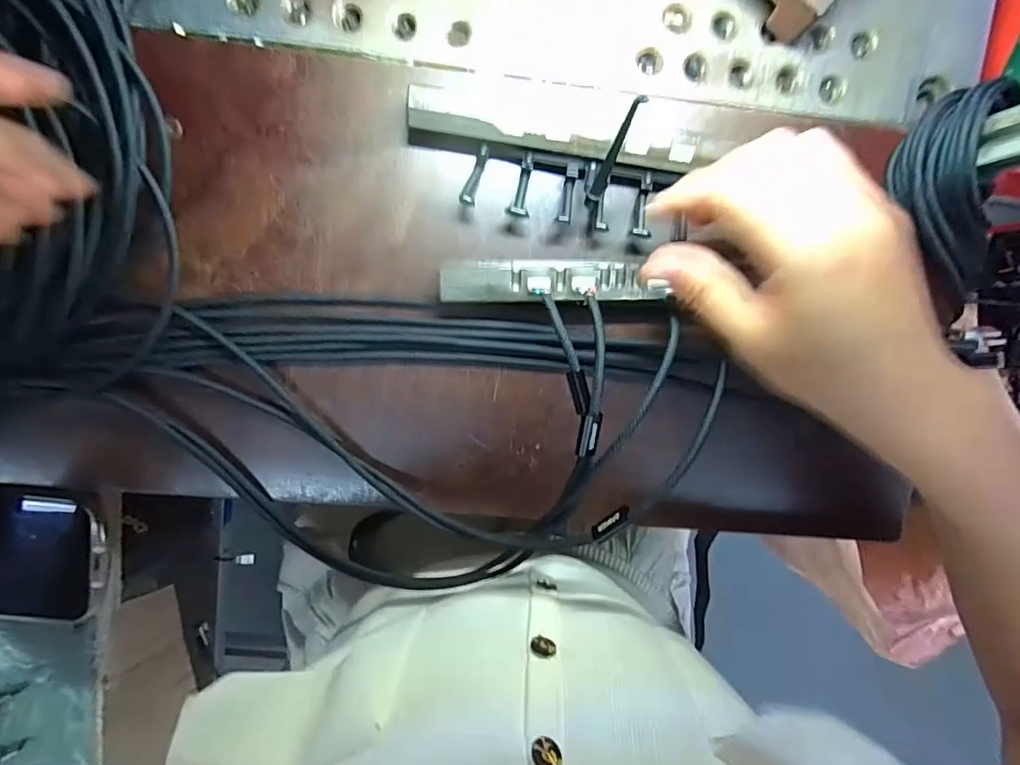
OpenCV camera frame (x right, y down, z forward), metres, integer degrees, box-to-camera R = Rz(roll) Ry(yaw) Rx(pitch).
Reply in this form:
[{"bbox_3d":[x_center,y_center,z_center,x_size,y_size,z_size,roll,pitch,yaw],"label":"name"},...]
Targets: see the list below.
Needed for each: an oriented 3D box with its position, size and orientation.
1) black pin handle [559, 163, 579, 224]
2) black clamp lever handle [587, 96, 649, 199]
[{"bbox_3d":[0.029,-0.094,0.255,0.006,0.015,0.028,9,98,-5],"label":"black pin handle"},{"bbox_3d":[0.046,-0.101,0.221,0.006,0.050,0.004,15,55,-6],"label":"black clamp lever handle"}]

